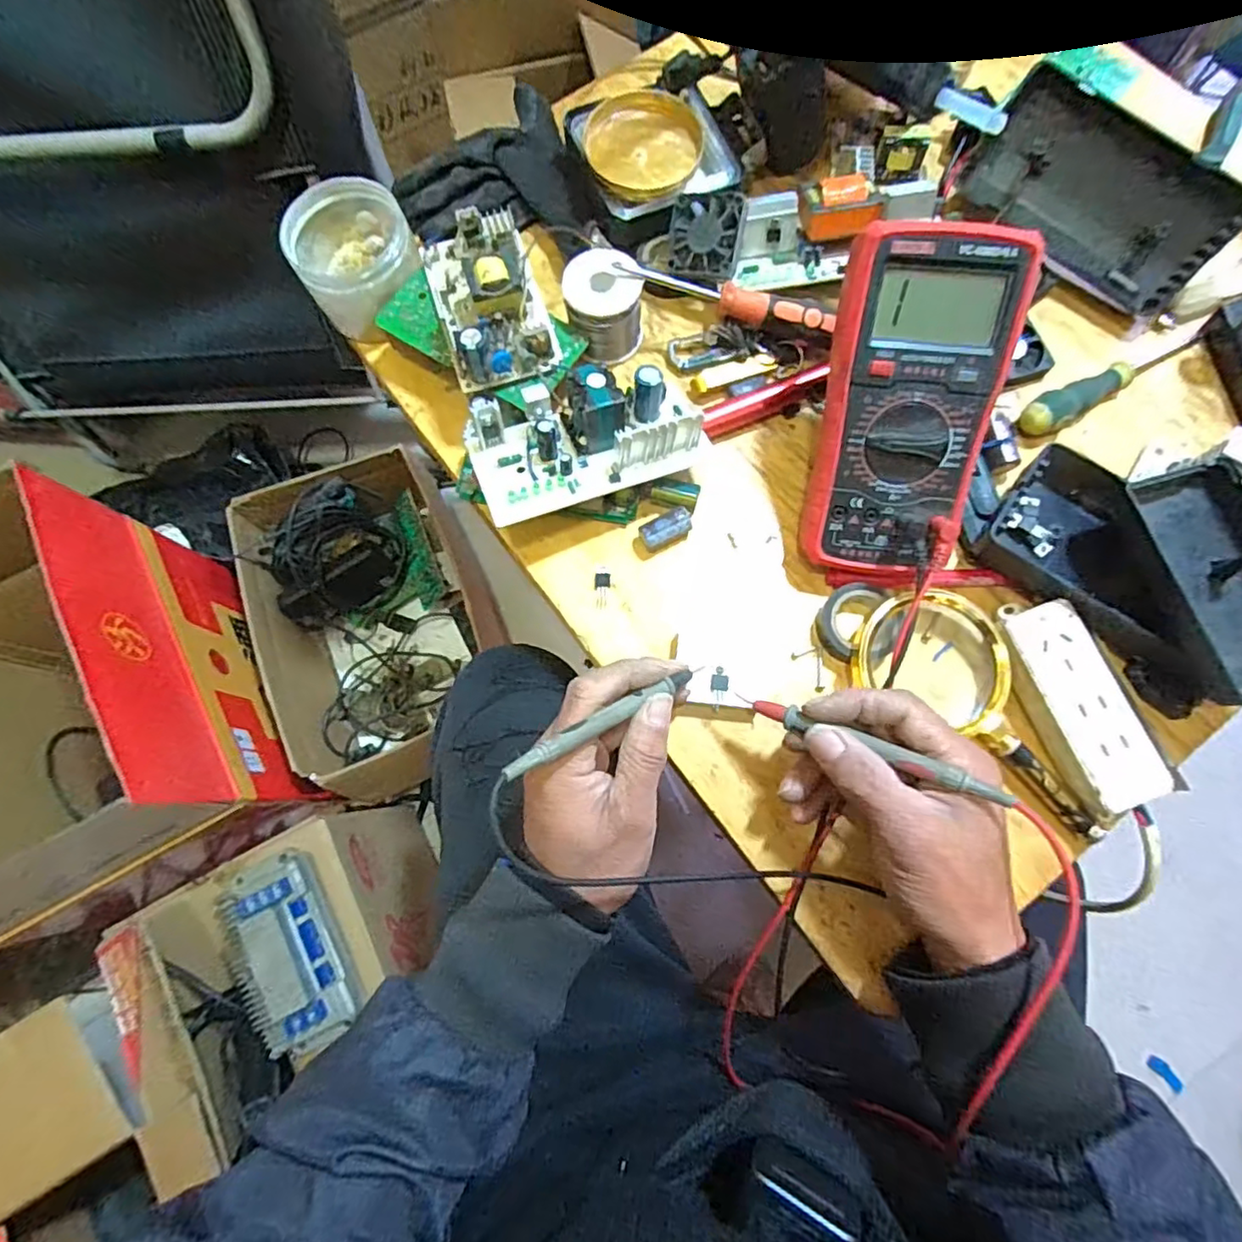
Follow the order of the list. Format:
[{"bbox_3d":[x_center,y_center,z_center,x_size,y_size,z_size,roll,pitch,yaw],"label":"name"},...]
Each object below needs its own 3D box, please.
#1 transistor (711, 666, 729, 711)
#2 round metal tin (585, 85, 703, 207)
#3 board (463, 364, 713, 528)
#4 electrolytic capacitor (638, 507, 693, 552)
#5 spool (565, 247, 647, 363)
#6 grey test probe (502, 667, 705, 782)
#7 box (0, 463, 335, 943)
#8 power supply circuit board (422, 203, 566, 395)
[{"bbox_3d":[0.059,0.040,0.375,0.010,0.004,0.026,6,75,3],"label":"transistor"},{"bbox_3d":[0.017,-0.345,0.453,0.083,0.011,0.092,18,76,6],"label":"round metal tin"},{"bbox_3d":[-0.021,-0.116,0.392,0.146,0.047,0.073,-21,76,-4],"label":"board"},{"bbox_3d":[0.030,-0.060,0.411,0.035,0.016,0.017,-27,76,-5],"label":"electrolytic capacitor"},{"bbox_3d":[-0.011,-0.216,0.431,0.050,0.051,0.050,-4,75,1],"label":"spool"},{"bbox_3d":[-0.002,0.048,0.319,0.136,0.008,0.008,-21,73,-39],"label":"grey test probe"},{"bbox_3d":[-0.608,0.098,0.689,0.334,0.285,0.391,-30,76,-6],"label":"box"},{"bbox_3d":[-0.088,-0.217,0.413,0.068,0.035,0.118,-18,75,-3],"label":"power supply circuit board"}]

